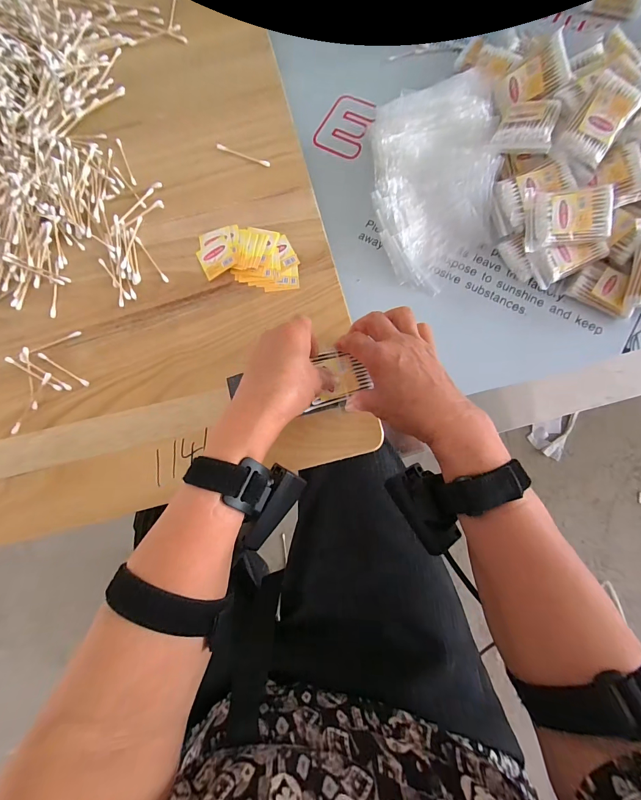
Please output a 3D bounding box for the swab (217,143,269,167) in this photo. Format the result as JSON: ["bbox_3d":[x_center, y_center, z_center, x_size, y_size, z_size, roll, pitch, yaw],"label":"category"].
[{"bbox_3d":[-0.093,-0.298,0.420,0.070,0.004,0.007,23,83,5],"label":"swab"}]

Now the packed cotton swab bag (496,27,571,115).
[{"bbox_3d":[0.249,-0.380,0.410,0.072,0.012,0.054,-17,91,40],"label":"packed cotton swab bag"}]

